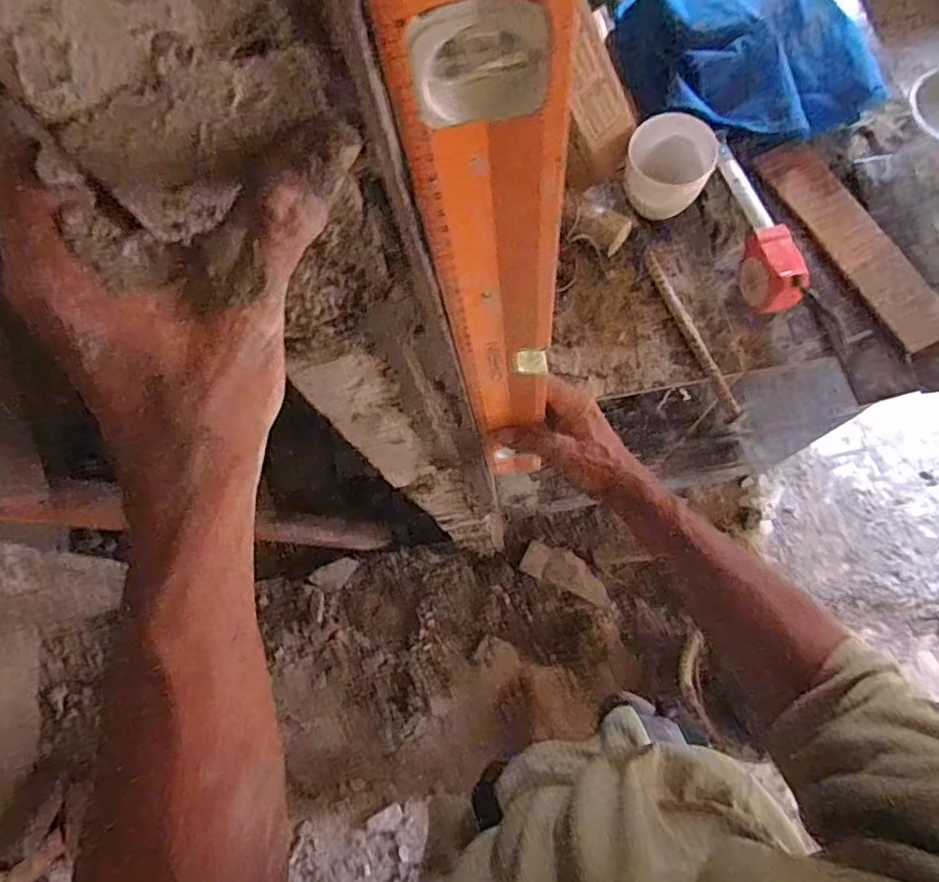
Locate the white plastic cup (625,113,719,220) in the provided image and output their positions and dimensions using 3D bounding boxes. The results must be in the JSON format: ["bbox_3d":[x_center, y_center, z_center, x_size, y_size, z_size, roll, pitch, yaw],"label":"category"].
[{"bbox_3d":[0.223,-0.308,0.676,0.098,0.077,0.090,-2,73,5],"label":"white plastic cup"}]

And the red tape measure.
[{"bbox_3d":[0.308,-0.245,0.649,0.034,0.079,0.232,-9,73,3],"label":"red tape measure"}]

